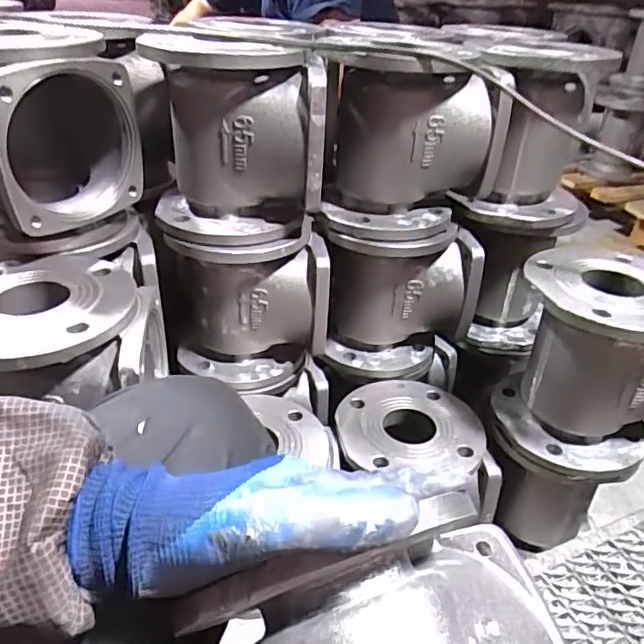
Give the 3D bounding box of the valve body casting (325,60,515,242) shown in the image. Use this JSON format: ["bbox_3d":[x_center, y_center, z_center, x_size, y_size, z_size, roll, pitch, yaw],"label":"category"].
[{"bbox_3d":[0.107,-0.209,0.663,0.199,0.183,0.140,3,33,1],"label":"valve body casting"}]

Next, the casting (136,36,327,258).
[{"bbox_3d":[-0.097,-0.194,0.607,0.153,0.192,0.172,-16,37,-26],"label":"casting"}]

